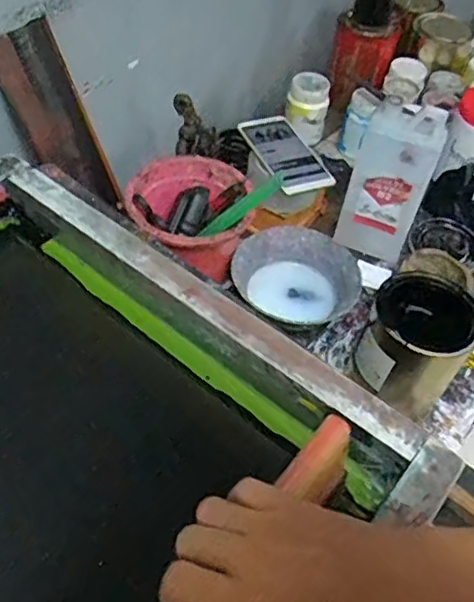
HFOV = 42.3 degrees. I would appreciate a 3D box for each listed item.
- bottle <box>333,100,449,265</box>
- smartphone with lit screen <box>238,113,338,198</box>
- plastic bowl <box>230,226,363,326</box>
[{"bbox_3d":[0.199,-0.153,0.799,0.092,0.205,0.054,24,52,15],"label":"bottle"},{"bbox_3d":[0.065,-0.198,0.823,0.071,0.014,0.163,-17,53,-18],"label":"smartphone with lit screen"},{"bbox_3d":[0.072,-0.023,0.760,0.154,0.048,0.146,2,50,-3],"label":"plastic bowl"}]

